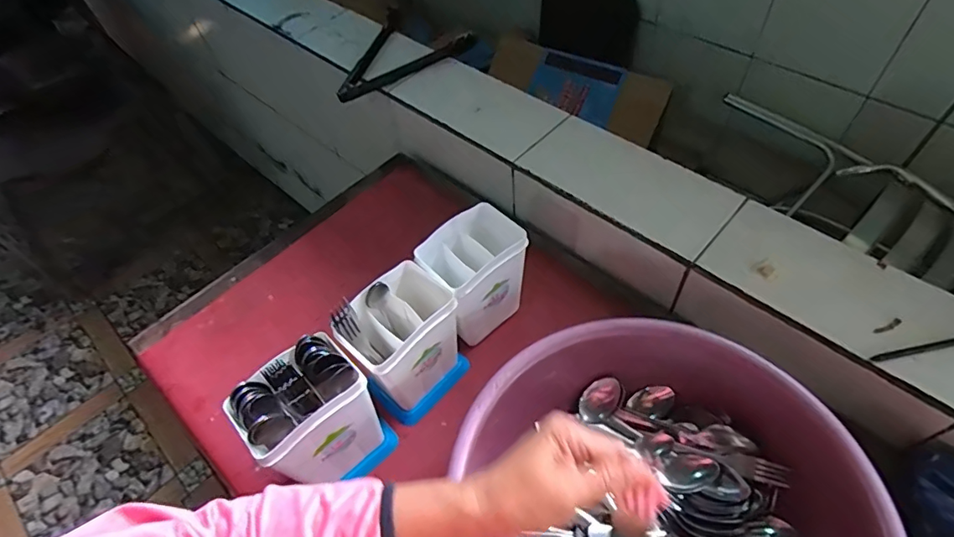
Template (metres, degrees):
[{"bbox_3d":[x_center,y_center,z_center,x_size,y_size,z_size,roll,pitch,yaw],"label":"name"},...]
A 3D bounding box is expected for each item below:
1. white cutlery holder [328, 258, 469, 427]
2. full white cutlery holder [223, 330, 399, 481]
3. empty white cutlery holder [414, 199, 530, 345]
[{"bbox_3d":[-0.086,0.096,0.628,0.122,0.176,0.097,-39,59,-21],"label":"white cutlery holder"},{"bbox_3d":[-0.174,0.175,0.572,0.099,0.195,0.119,36,64,27],"label":"full white cutlery holder"},{"bbox_3d":[-0.002,0.015,0.687,0.125,0.162,0.092,-40,60,-21],"label":"empty white cutlery holder"}]

